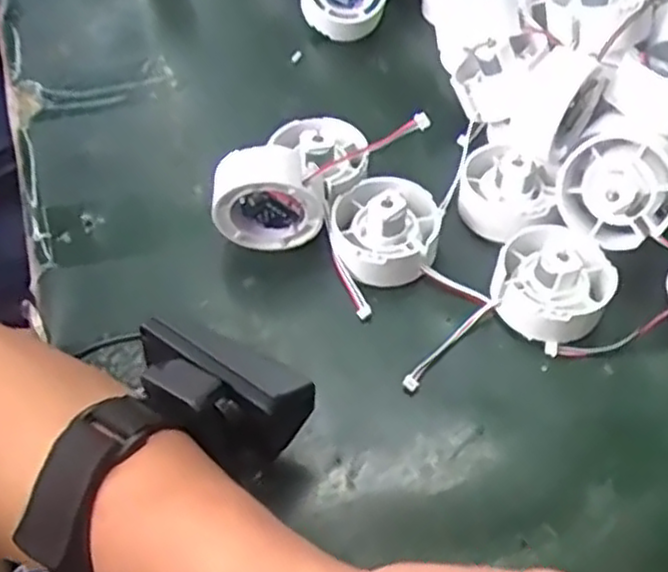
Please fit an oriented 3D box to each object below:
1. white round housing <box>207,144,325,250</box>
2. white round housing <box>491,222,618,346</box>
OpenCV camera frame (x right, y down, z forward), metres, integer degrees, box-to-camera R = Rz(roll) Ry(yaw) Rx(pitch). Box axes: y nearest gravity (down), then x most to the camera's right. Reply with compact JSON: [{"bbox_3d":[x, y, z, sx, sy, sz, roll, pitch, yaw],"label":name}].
[{"bbox_3d":[-0.034,-0.044,0.383,0.055,0.052,0.033,-7,54,-2],"label":"white round housing"},{"bbox_3d":[0.107,-0.004,0.358,0.052,0.031,0.055,-1,54,2],"label":"white round housing"}]

